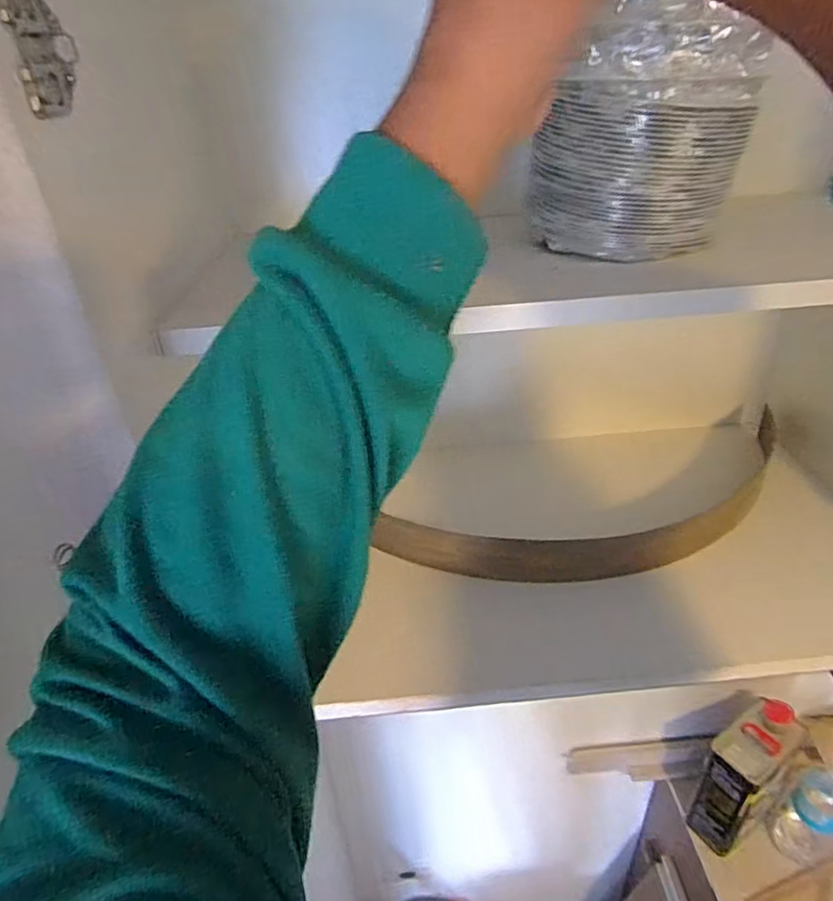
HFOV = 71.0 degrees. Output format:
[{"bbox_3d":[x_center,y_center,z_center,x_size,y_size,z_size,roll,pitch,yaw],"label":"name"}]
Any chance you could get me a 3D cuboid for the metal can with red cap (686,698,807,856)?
[{"bbox_3d":[0.580,0.573,1.033,0.168,0.238,0.100,-28,39,-33],"label":"metal can with red cap"}]

